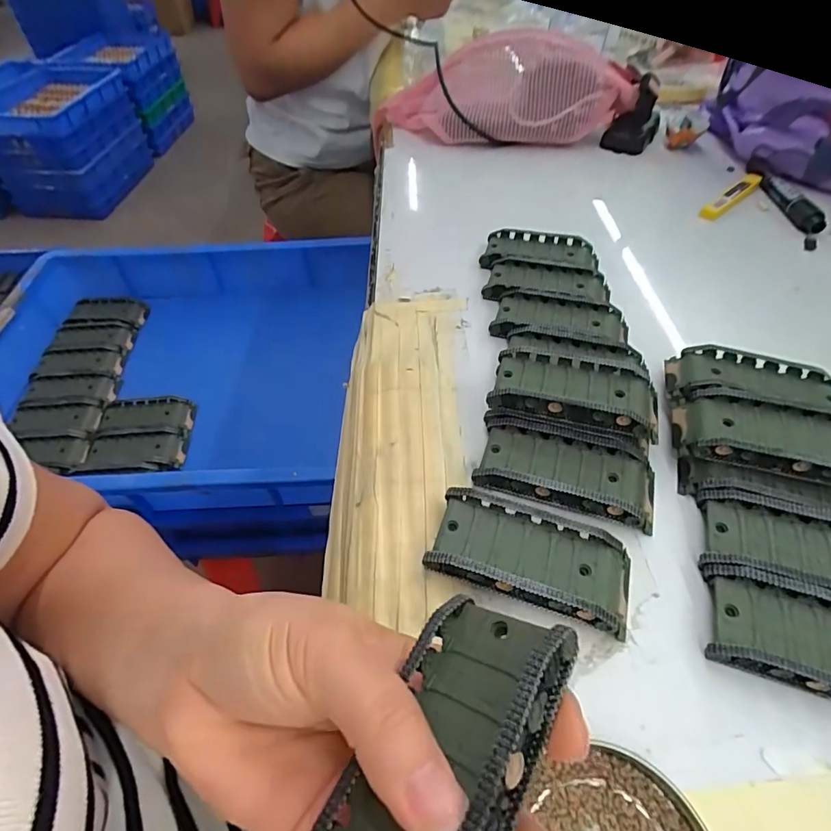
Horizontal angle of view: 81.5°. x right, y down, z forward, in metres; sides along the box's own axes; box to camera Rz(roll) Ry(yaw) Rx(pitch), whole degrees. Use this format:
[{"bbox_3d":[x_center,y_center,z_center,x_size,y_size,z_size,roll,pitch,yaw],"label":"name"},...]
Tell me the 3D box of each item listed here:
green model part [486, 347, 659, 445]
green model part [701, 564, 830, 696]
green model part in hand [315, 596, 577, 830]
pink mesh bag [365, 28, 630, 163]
[{"bbox_3d":[0.097,-0.013,0.295,0.096,0.027,0.045,14,51,11],"label":"green model part"},{"bbox_3d":[0.180,0.100,0.213,0.089,0.018,0.045,16,52,13],"label":"green model part"},{"bbox_3d":[0.008,0.099,0.130,0.042,0.024,0.097,-7,35,47],"label":"green model part in hand"},{"bbox_3d":[0.100,-0.400,0.591,0.301,0.099,0.138,-6,50,-2],"label":"pink mesh bag"}]

